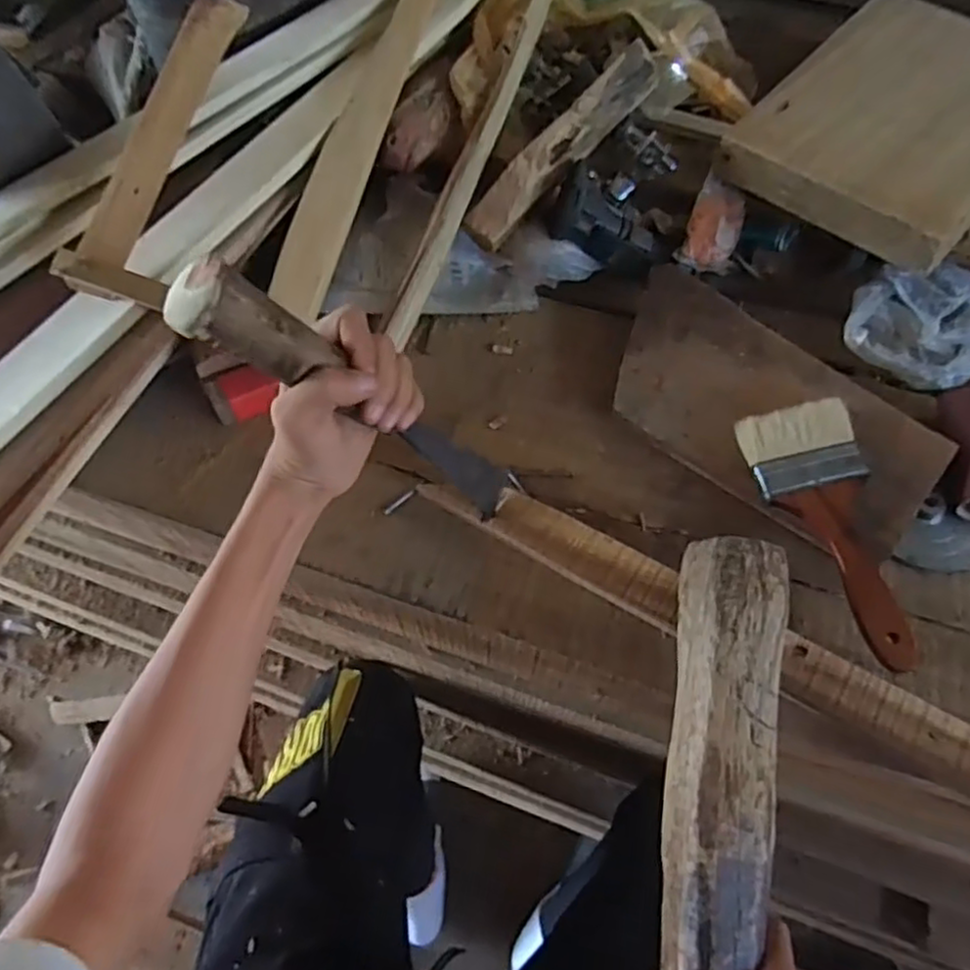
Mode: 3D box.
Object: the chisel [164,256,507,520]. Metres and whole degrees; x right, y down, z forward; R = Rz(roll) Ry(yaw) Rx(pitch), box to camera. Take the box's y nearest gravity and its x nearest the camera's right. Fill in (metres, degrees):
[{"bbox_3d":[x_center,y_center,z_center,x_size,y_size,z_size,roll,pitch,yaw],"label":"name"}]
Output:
[{"bbox_3d":[-0.057,-0.038,0.390,0.036,0.265,0.035,-28,60,17],"label":"chisel"}]

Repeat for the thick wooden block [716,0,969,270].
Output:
[{"bbox_3d":[0.355,-0.313,0.584,0.193,0.039,0.284,38,69,21],"label":"thick wooden block"}]

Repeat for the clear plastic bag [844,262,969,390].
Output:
[{"bbox_3d":[0.358,-0.132,0.554,0.124,0.051,0.099,15,62,11],"label":"clear plastic bag"}]

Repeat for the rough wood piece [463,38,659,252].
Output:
[{"bbox_3d":[0.066,-0.283,0.578,0.213,0.019,0.039,-47,108,-6],"label":"rough wood piece"}]

